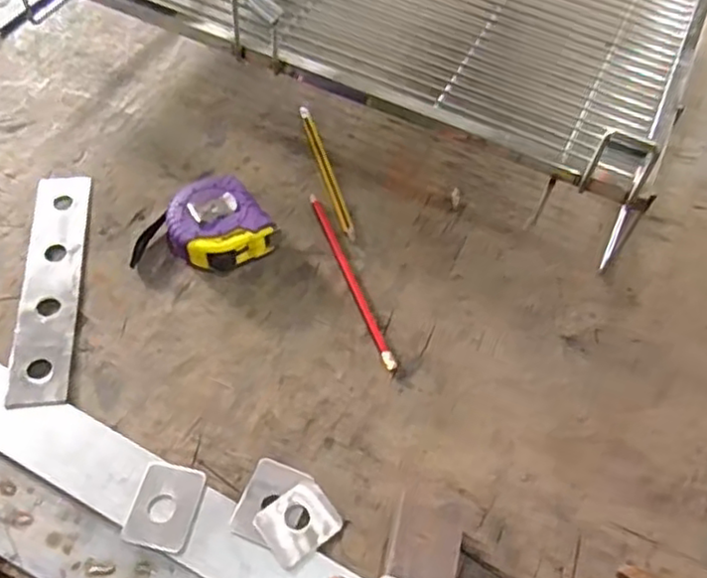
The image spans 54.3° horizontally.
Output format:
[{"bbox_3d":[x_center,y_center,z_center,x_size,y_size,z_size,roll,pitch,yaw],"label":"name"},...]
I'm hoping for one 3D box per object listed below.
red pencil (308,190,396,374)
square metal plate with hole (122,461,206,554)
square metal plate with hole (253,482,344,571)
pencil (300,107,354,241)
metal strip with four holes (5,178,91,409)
[{"bbox_3d":[-0.003,-0.010,0.527,0.009,0.004,0.165,-17,59,-14],"label":"red pencil"},{"bbox_3d":[-0.116,0.134,0.427,0.039,0.006,0.052,12,57,4],"label":"square metal plate with hole"},{"bbox_3d":[-0.034,0.144,0.427,0.047,0.004,0.038,-34,65,-23],"label":"square metal plate with hole"},{"bbox_3d":[-0.023,-0.102,0.588,0.011,0.004,0.149,-12,58,-11],"label":"pencil"},{"bbox_3d":[-0.224,-0.005,0.514,0.041,0.006,0.200,-4,57,-6],"label":"metal strip with four holes"}]

